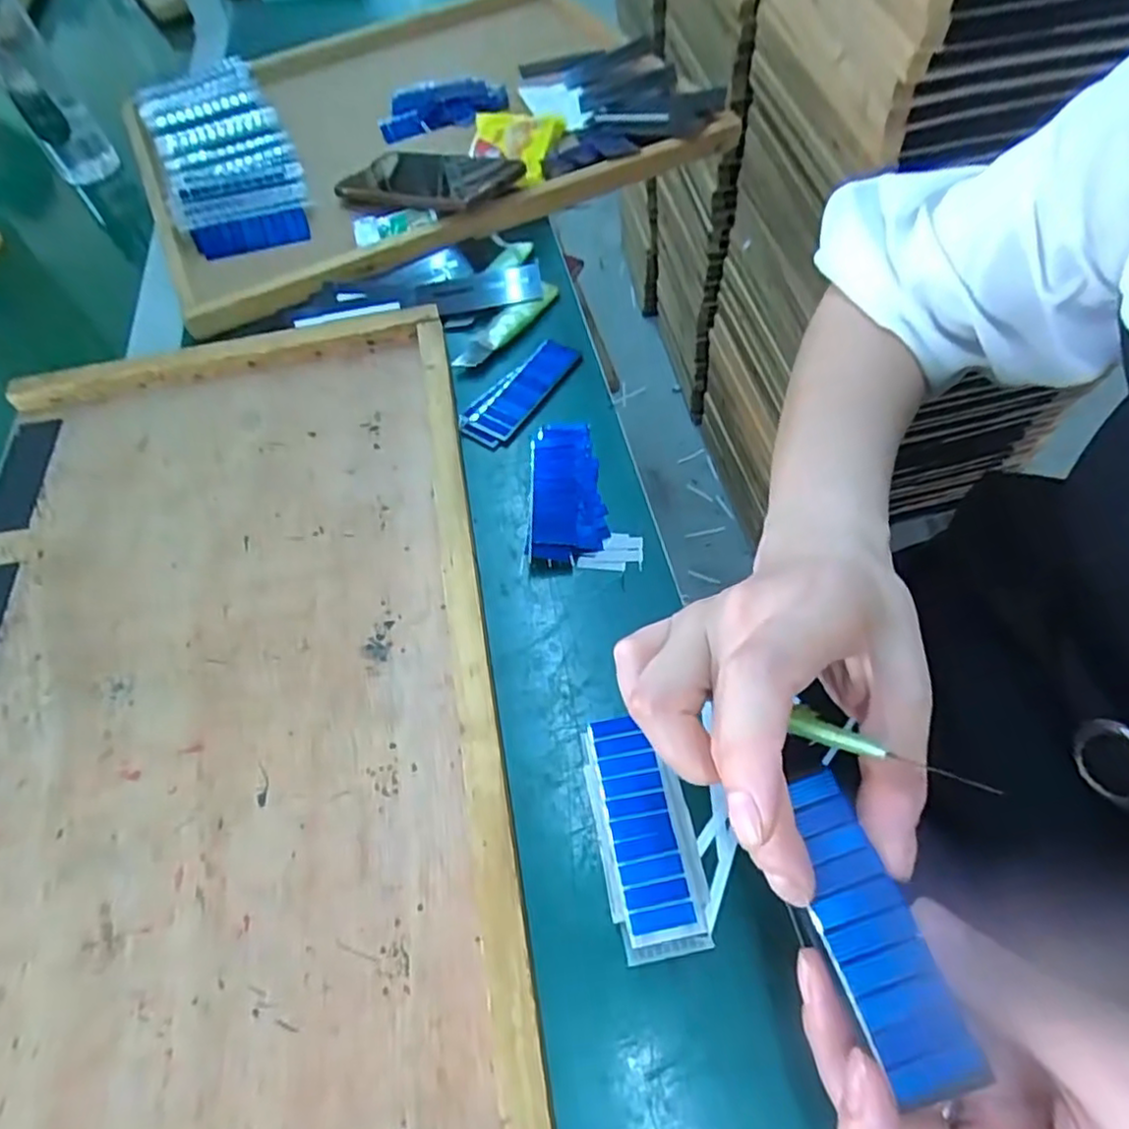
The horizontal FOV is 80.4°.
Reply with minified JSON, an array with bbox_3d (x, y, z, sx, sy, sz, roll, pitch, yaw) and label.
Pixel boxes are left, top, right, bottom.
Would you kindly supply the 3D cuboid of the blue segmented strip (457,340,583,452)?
[{"bbox_3d":[-0.030,-0.117,0.445,0.039,0.008,0.096,32,65,22],"label":"blue segmented strip"}]

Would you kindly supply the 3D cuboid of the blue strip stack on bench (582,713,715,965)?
[{"bbox_3d":[0.034,0.115,0.287,0.038,0.022,0.093,-10,57,-2],"label":"blue strip stack on bench"}]

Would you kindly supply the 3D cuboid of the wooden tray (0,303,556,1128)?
[{"bbox_3d":[-0.186,0.054,0.341,0.293,0.025,0.485,-10,57,-2],"label":"wooden tray"}]

